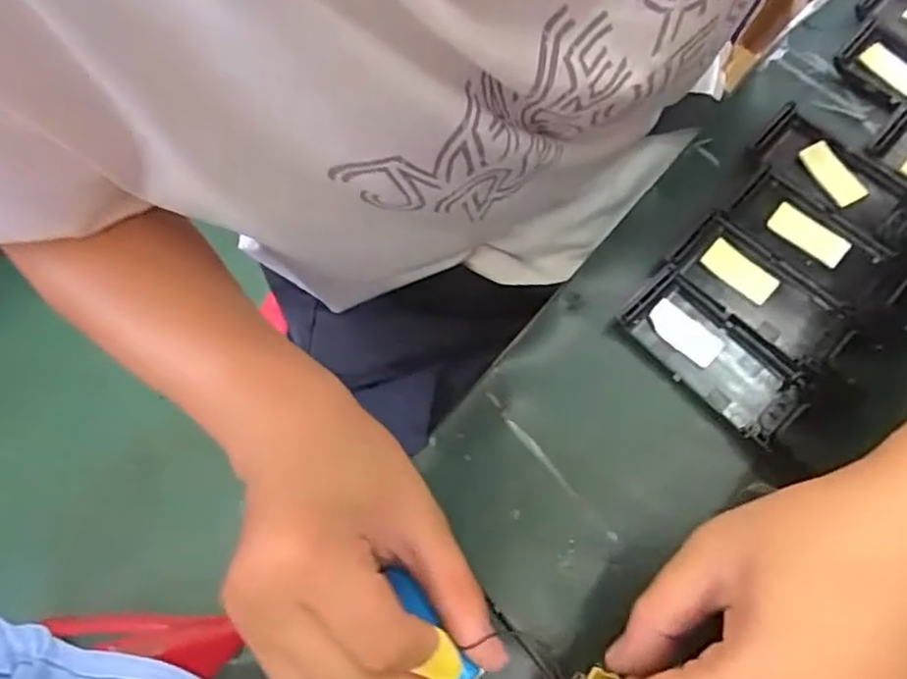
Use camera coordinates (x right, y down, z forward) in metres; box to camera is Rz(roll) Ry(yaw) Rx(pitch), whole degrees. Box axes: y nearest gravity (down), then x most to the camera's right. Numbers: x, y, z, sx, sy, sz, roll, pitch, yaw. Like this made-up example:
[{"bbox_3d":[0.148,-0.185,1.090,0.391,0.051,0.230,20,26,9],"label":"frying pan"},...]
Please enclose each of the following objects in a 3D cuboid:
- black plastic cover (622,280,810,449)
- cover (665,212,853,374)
[{"bbox_3d":[0.117,0.006,0.302,0.080,0.010,0.038,40,74,17],"label":"black plastic cover"},{"bbox_3d":[0.141,-0.021,0.312,0.041,0.011,0.079,-43,71,-14],"label":"cover"}]

